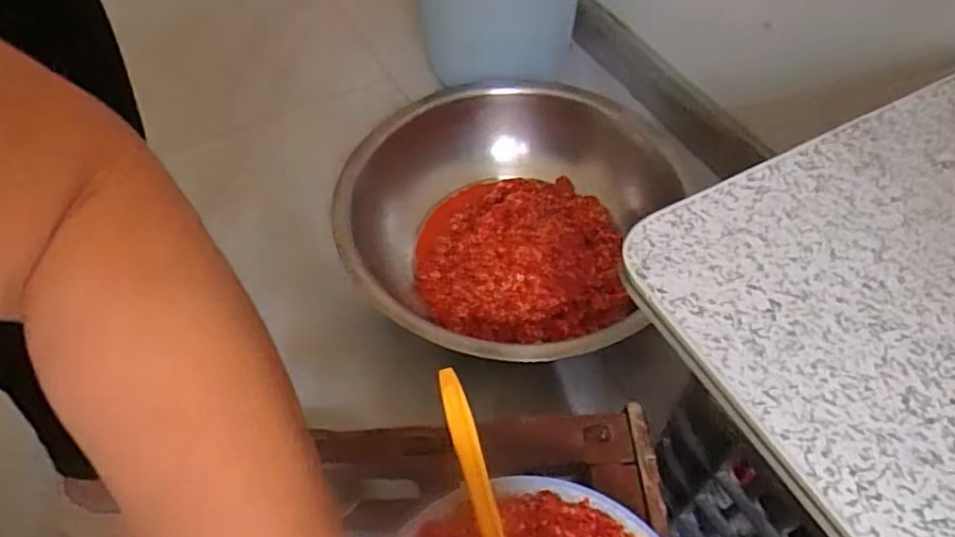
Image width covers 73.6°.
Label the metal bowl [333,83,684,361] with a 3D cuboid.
[{"bbox_3d":[0.037,-0.063,0.734,0.333,0.117,0.388,27,59,19],"label":"metal bowl"}]

